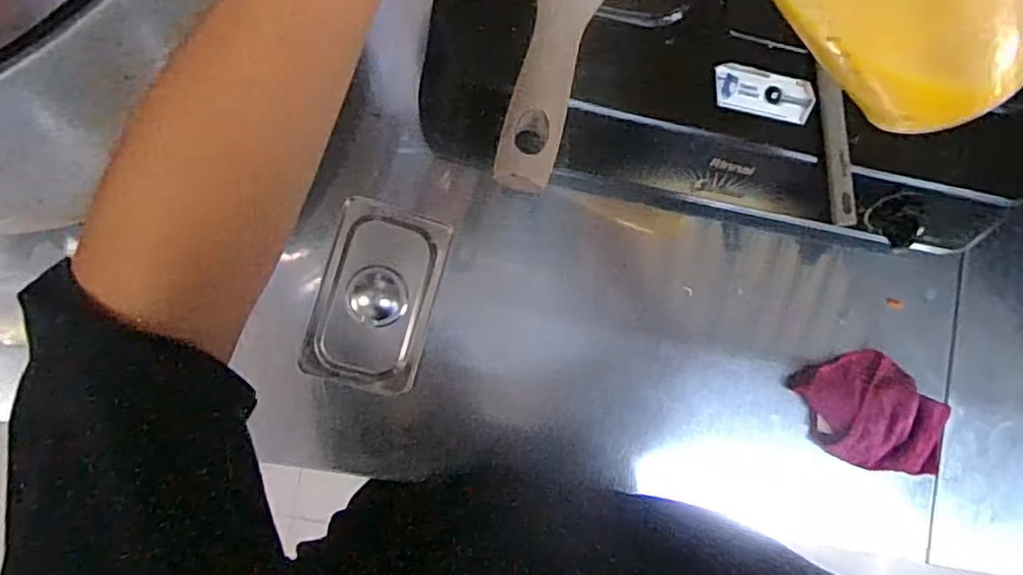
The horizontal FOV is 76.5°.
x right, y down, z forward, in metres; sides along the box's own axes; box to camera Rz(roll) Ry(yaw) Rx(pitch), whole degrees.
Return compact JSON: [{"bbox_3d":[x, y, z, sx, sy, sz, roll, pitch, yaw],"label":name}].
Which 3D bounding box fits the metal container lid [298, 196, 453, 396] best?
[{"bbox_3d":[-0.126,0.008,0.613,0.104,0.020,0.169,15,85,-6],"label":"metal container lid"}]

